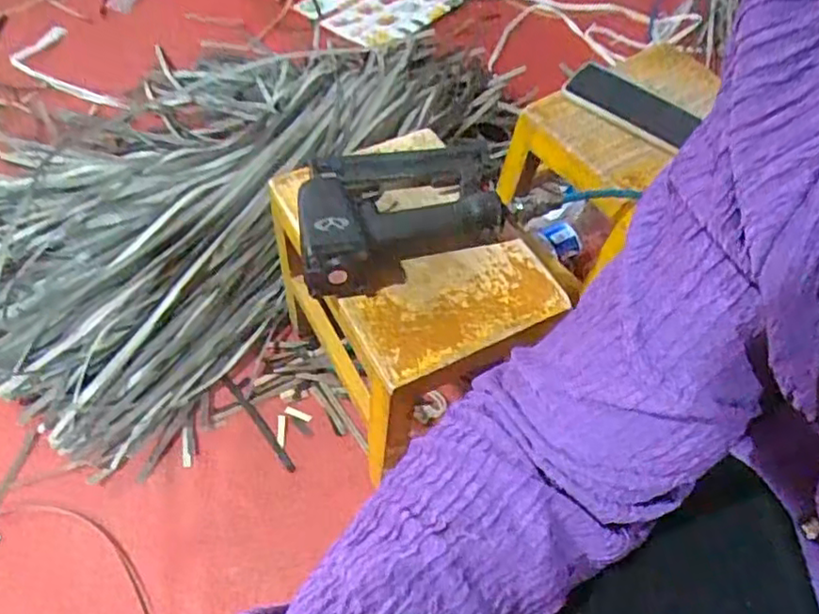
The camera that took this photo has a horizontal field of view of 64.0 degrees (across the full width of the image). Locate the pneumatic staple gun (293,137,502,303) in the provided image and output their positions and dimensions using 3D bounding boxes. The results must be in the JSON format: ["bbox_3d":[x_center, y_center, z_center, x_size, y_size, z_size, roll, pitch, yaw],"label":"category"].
[{"bbox_3d":[-0.006,-0.099,0.633,0.202,0.066,0.169,-6,56,-10],"label":"pneumatic staple gun"}]

